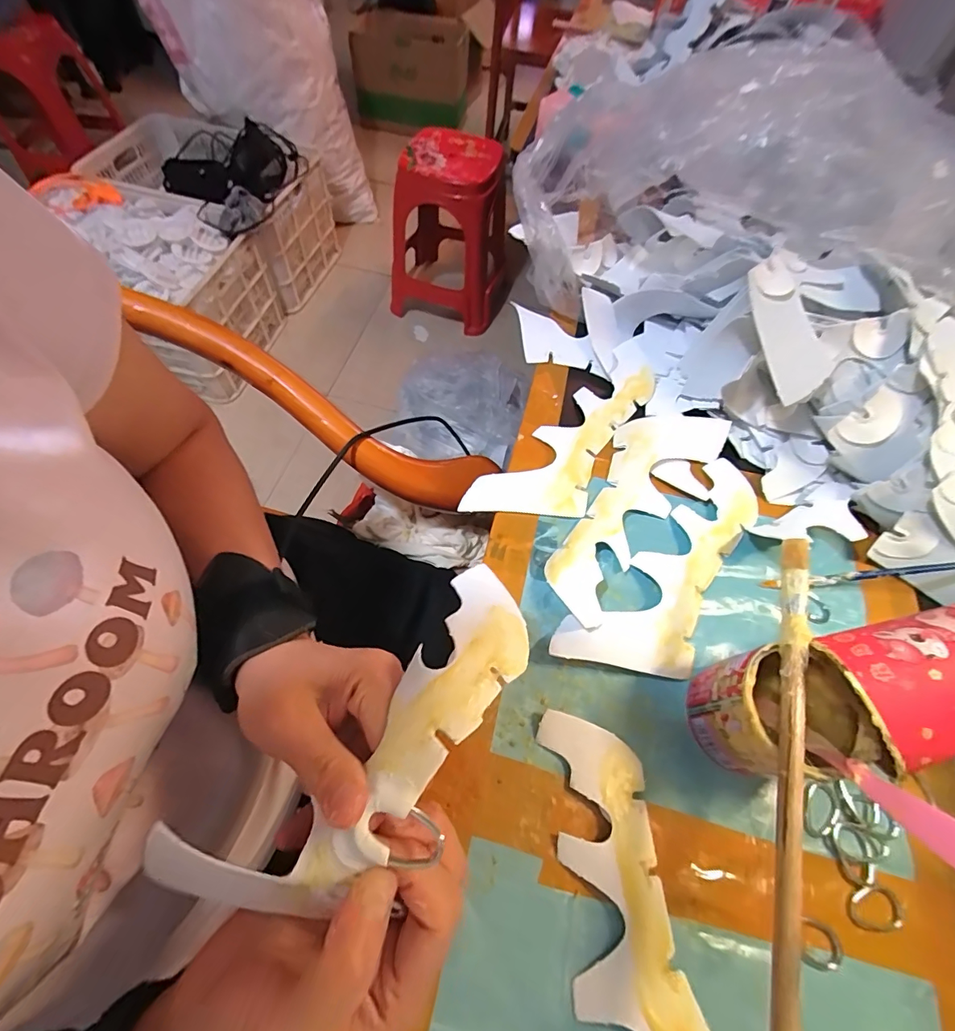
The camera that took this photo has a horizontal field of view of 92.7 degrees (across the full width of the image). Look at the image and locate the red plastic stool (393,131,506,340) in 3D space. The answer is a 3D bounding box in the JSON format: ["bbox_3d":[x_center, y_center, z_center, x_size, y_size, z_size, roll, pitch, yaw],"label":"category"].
[{"bbox_3d":[-0.084,-0.914,1.450,0.362,0.500,0.362,14,62,4],"label":"red plastic stool"}]

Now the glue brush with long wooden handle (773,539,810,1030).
[{"bbox_3d":[0.138,0.124,0.200,0.010,0.009,0.262,19,63,6],"label":"glue brush with long wooden handle"}]

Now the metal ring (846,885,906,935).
[{"bbox_3d":[0.211,0.208,0.241,0.027,0.005,0.020,2,62,-1],"label":"metal ring"}]

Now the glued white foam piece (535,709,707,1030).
[{"bbox_3d":[0.075,0.218,0.225,0.075,0.015,0.218,-4,62,-4],"label":"glued white foam piece"}]

